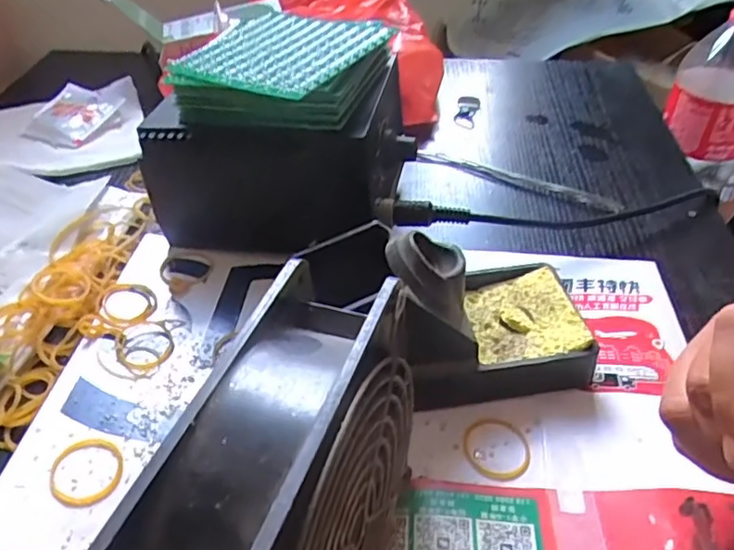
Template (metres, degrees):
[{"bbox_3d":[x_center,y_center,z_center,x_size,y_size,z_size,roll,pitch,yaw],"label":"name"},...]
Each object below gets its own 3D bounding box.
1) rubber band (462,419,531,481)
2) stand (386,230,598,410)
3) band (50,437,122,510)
[{"bbox_3d":[0.061,0.081,0.283,0.031,0.004,0.033,11,43,10],"label":"rubber band"},{"bbox_3d":[0.058,0.012,0.301,0.097,0.076,0.069,-4,42,-6],"label":"stand"},{"bbox_3d":[-0.126,0.088,0.270,0.030,0.004,0.032,1,42,-1],"label":"band"}]

